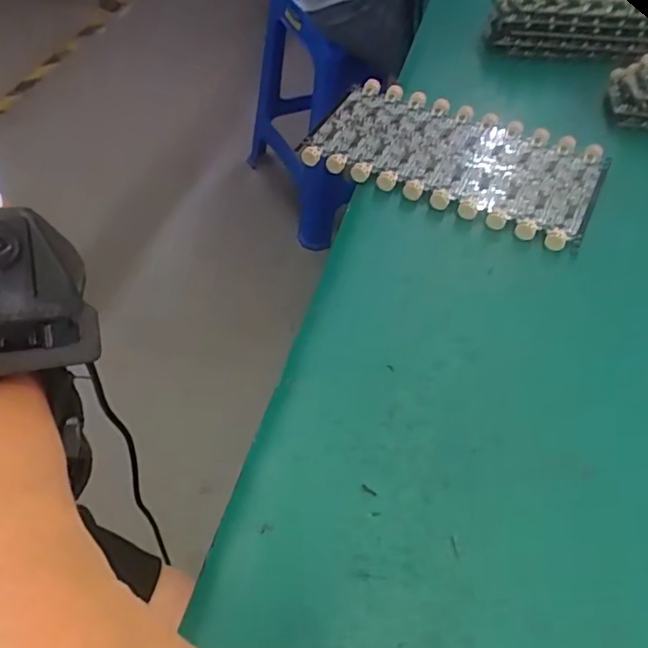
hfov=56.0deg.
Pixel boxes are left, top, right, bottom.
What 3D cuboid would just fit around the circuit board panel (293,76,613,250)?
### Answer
[{"bbox_3d":[0.076,-0.097,0.355,0.158,0.025,0.089,18,49,16],"label":"circuit board panel"}]

